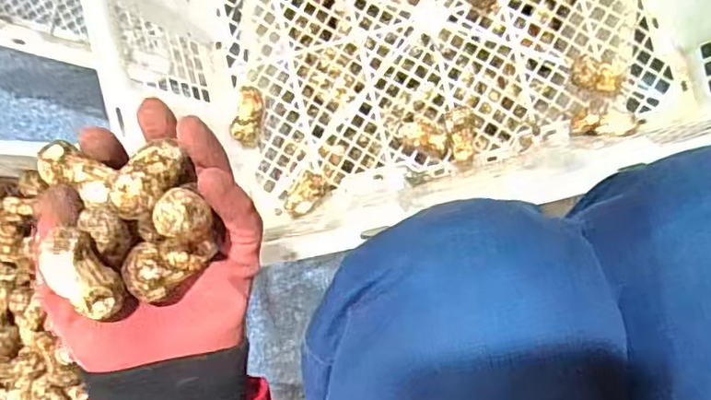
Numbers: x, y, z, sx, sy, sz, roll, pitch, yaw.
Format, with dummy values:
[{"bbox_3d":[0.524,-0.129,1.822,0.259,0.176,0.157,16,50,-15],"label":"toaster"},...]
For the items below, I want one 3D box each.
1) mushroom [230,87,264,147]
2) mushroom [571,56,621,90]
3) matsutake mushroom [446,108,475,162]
[{"bbox_3d":[-0.097,-0.076,0.537,0.023,0.030,0.053,5,92,5],"label":"mushroom"},{"bbox_3d":[0.207,-0.108,0.509,0.043,0.028,0.026,12,92,5],"label":"mushroom"},{"bbox_3d":[0.096,-0.059,0.529,0.024,0.024,0.045,-11,90,5],"label":"matsutake mushroom"}]

